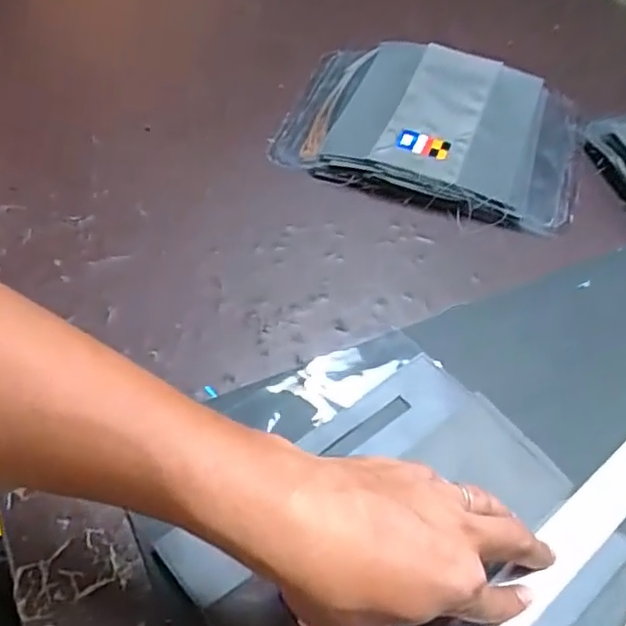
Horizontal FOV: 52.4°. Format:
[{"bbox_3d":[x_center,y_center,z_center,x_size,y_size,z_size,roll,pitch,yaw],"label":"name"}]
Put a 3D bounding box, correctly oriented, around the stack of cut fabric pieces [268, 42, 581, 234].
[{"bbox_3d":[0.120,-0.186,0.616,0.272,0.029,0.232,16,51,8],"label":"stack of cut fabric pieces"}]

